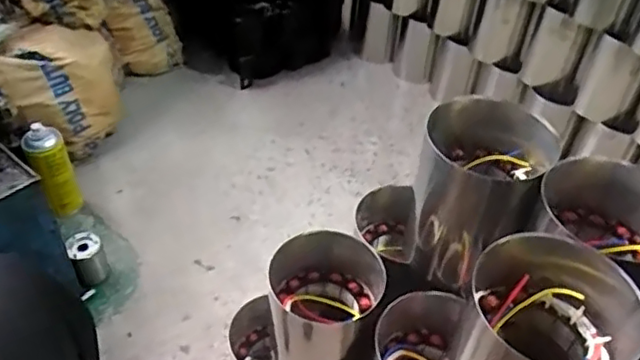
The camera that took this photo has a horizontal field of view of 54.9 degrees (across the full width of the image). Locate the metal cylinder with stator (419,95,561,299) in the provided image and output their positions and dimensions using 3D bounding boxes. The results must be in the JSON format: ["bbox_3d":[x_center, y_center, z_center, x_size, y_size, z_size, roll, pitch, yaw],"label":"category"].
[{"bbox_3d":[0.161,0.016,0.630,0.120,0.174,0.108,5,44,3],"label":"metal cylinder with stator"}]

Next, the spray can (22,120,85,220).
[{"bbox_3d":[-0.450,-0.011,1.044,0.062,0.167,0.056,-26,51,-26],"label":"spray can"}]

